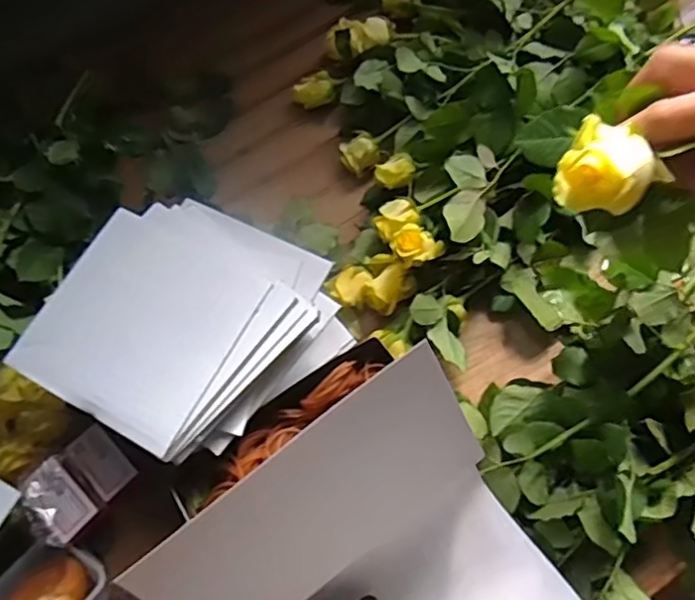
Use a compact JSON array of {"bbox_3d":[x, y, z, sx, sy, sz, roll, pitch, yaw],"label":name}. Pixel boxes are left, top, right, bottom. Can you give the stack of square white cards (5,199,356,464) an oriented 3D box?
[{"bbox_3d":[-0.125,0.017,0.497,0.208,0.035,0.195,28,73,11],"label":"stack of square white cards"}]

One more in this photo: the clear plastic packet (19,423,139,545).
[{"bbox_3d":[-0.241,0.162,0.549,0.064,0.017,0.096,51,41,-5],"label":"clear plastic packet"}]

